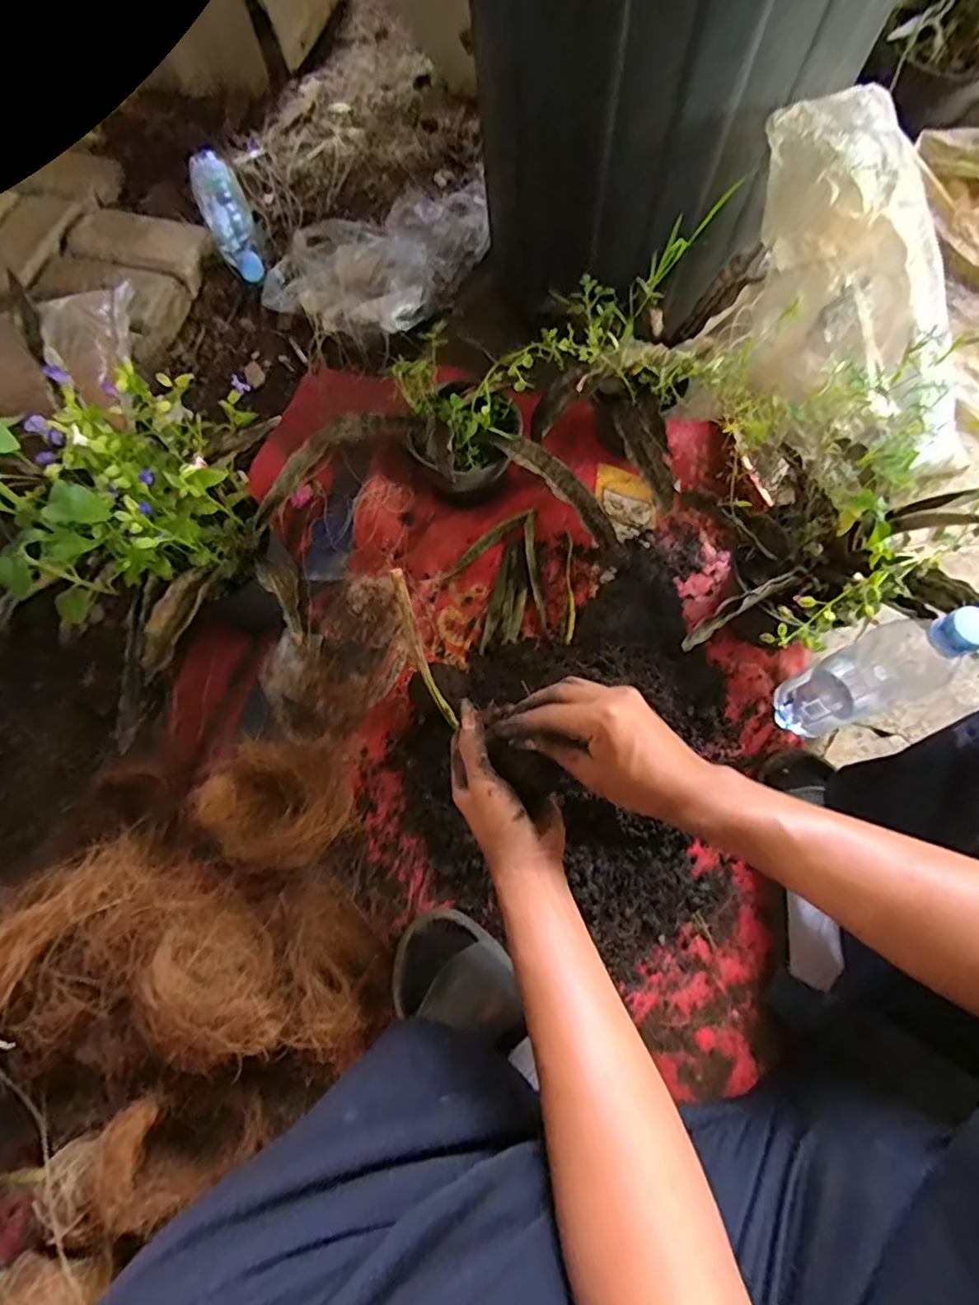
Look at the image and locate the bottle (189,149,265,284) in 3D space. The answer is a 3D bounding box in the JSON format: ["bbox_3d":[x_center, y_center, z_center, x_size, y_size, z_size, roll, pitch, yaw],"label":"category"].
[{"bbox_3d":[-0.385,-0.642,0.873,0.069,0.060,0.227,-23,72,-7],"label":"bottle"}]

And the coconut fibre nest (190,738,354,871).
[{"bbox_3d":[-0.216,0.150,0.595,0.149,0.065,0.127,6,71,3],"label":"coconut fibre nest"}]

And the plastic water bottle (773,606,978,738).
[{"bbox_3d":[0.348,0.022,0.540,0.080,0.242,0.062,-22,71,-5],"label":"plastic water bottle"}]

